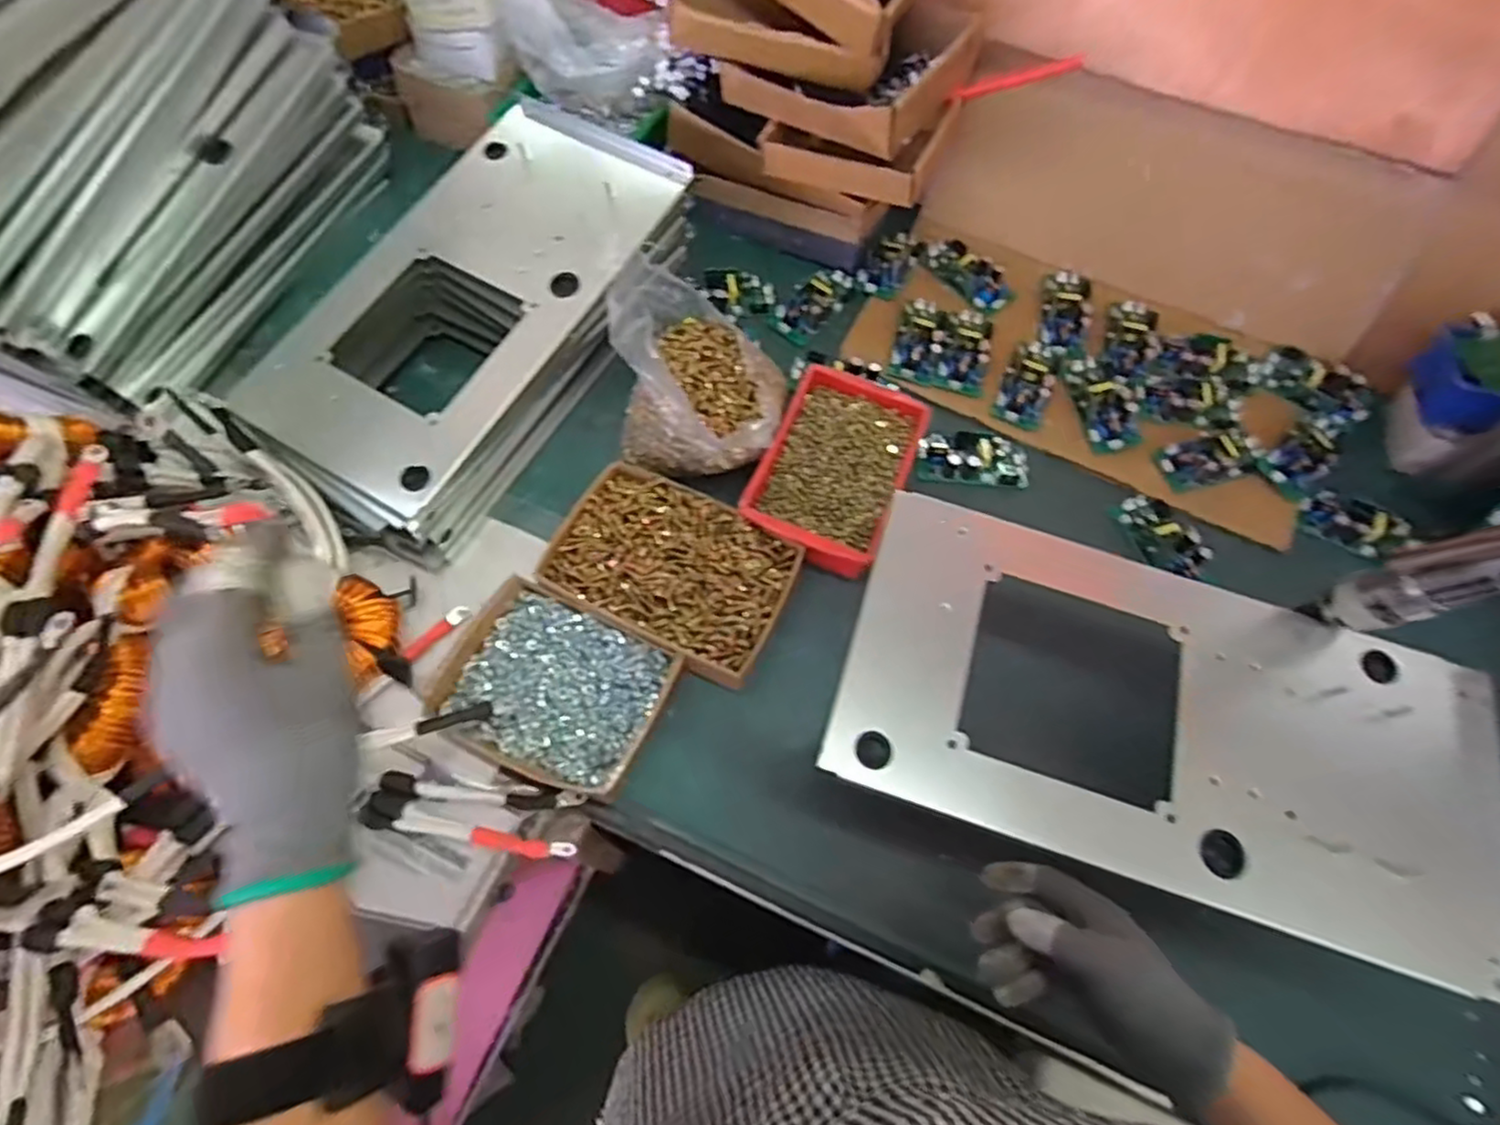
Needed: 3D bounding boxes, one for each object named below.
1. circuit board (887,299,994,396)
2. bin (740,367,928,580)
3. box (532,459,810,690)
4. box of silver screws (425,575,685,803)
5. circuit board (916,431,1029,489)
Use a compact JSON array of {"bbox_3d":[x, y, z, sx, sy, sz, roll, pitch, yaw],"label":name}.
[{"bbox_3d":[0.220,-0.253,0.809,0.105,0.020,0.114,15,65,3],"label":"circuit board"},{"bbox_3d":[0.085,-0.091,0.706,0.130,0.052,0.213,23,66,7],"label":"bin"},{"bbox_3d":[-0.070,0.004,0.654,0.211,0.031,0.141,28,66,9],"label":"box"},{"bbox_3d":[-0.168,0.110,0.614,0.180,0.032,0.140,26,66,8],"label":"box of silver screws"},{"bbox_3d":[0.237,-0.114,0.753,0.117,0.026,0.060,2,65,-3],"label":"circuit board"}]

